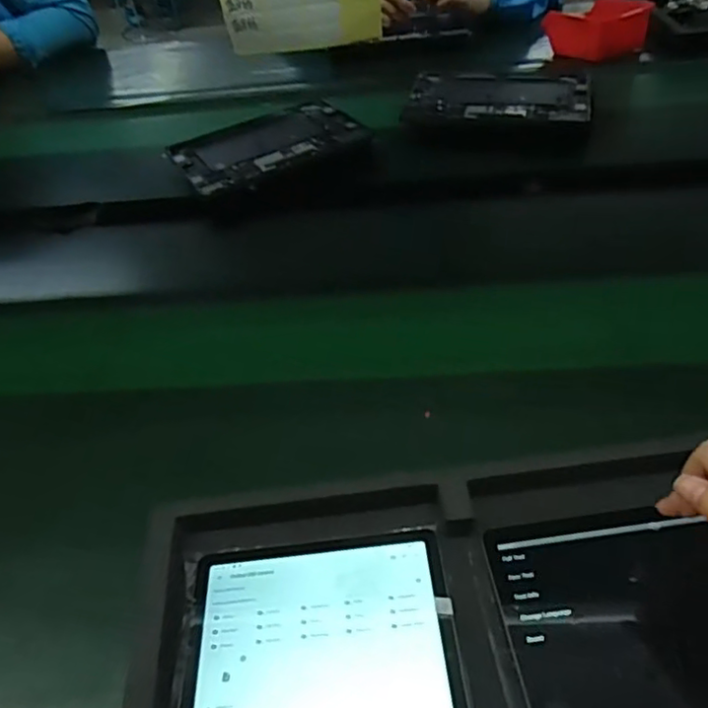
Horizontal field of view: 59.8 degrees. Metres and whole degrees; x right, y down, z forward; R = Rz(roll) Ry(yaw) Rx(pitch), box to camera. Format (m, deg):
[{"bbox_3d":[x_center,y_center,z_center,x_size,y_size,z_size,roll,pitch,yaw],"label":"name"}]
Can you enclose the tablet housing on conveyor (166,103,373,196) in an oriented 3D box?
[{"bbox_3d":[-0.121,-0.297,0.868,0.254,0.016,0.149,-24,47,-16],"label":"tablet housing on conveyor"}]

